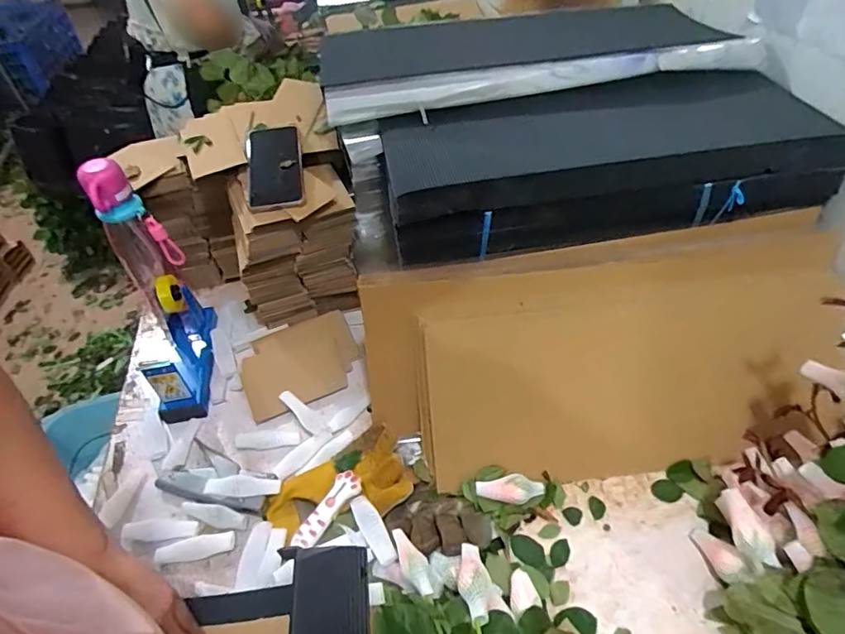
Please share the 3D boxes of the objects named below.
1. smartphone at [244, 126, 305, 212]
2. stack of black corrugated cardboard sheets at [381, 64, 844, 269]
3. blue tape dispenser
[{"bbox_3d":[-0.221,-0.225,0.744,0.087,0.015,0.174,-16,61,2],"label":"smartphone"},{"bbox_3d":[0.224,-0.197,0.651,0.544,0.117,0.182,-10,46,-5],"label":"stack of black corrugated cardboard sheets"},{"bbox_3d":[-0.372,0.038,0.763,0.065,0.130,0.204,-11,46,-6],"label":"blue tape dispenser"}]

